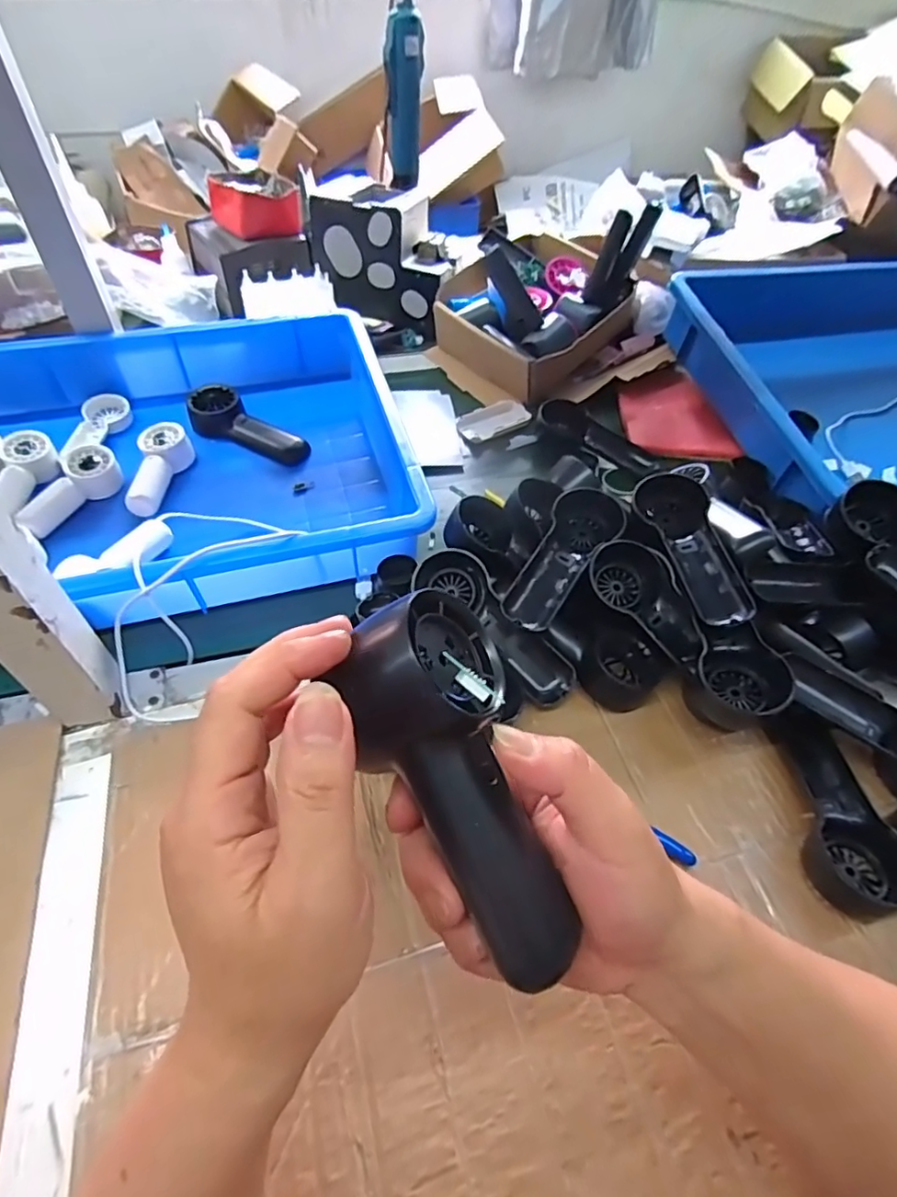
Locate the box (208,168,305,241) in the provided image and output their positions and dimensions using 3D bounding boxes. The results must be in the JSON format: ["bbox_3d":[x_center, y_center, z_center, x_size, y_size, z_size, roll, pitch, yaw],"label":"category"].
[{"bbox_3d":[-0.266,-0.541,0.805,0.102,0.053,0.099,-29,58,-24],"label":"box"}]

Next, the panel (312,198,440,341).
[{"bbox_3d":[-0.099,-0.438,0.785,0.169,0.143,0.012,10,39,7],"label":"panel"}]

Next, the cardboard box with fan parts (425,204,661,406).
[{"bbox_3d":[0.101,-0.393,0.764,0.223,0.154,0.218,-34,60,-27],"label":"cardboard box with fan parts"}]

